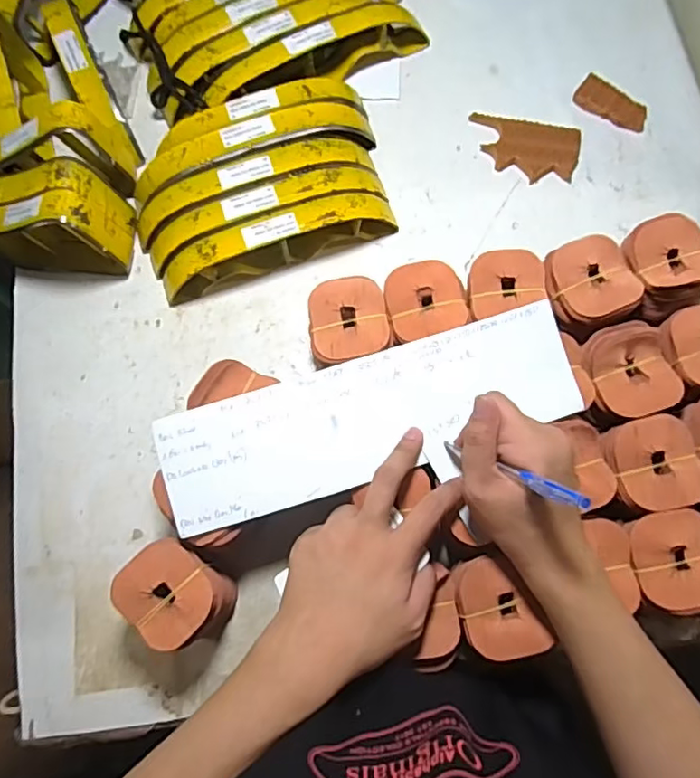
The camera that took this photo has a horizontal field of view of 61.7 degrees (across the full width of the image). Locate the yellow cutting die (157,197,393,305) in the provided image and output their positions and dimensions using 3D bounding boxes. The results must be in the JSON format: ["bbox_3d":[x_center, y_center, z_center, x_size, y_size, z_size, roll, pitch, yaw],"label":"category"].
[{"bbox_3d":[-0.068,-0.137,0.556,0.228,0.058,0.031,-19,74,-4],"label":"yellow cutting die"}]

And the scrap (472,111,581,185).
[{"bbox_3d":[0.178,-0.246,0.600,0.109,0.012,0.062,11,74,5],"label":"scrap"}]

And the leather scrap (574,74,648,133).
[{"bbox_3d":[0.272,-0.294,0.608,0.075,0.005,0.037,34,86,11],"label":"leather scrap"}]

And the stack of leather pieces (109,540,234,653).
[{"bbox_3d":[-0.132,0.161,0.463,0.072,0.082,0.063,40,79,12],"label":"stack of leather pieces"}]

